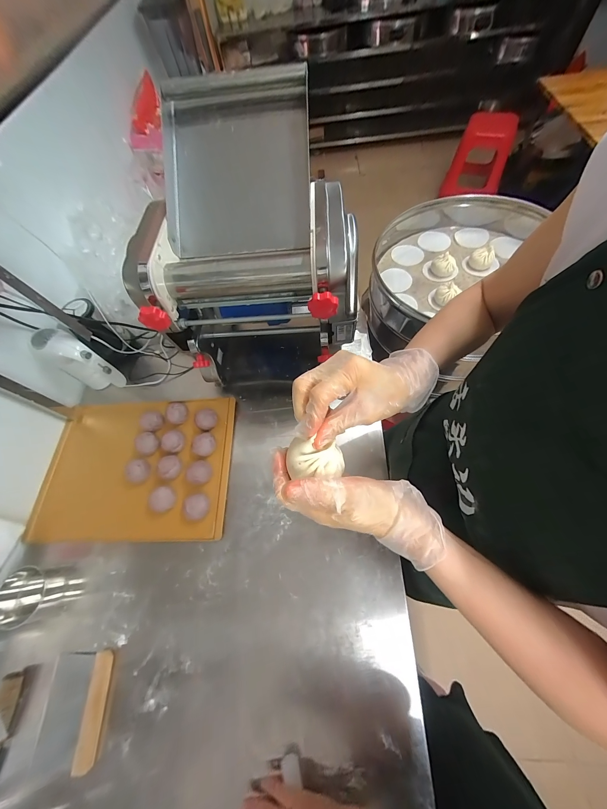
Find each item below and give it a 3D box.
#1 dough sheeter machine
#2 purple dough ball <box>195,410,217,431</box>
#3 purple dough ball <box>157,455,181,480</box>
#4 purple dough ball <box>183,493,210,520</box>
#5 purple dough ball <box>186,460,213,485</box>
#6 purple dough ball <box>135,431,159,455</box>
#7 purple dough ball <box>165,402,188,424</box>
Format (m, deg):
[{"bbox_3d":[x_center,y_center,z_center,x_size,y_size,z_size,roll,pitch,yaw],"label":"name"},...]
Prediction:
[{"bbox_3d":[-0.092,-0.275,0.599,0.369,0.484,0.395,-2,64,5],"label":"dough sheeter machine"},{"bbox_3d":[-0.236,0.039,0.676,0.051,0.038,0.046,-41,67,-13],"label":"purple dough ball"},{"bbox_3d":[-0.305,0.145,0.633,0.044,0.040,0.049,38,74,21],"label":"purple dough ball"},{"bbox_3d":[-0.228,0.217,0.587,0.054,0.034,0.052,-2,64,5],"label":"purple dough ball"},{"bbox_3d":[-0.233,0.150,0.616,0.050,0.038,0.049,-2,64,5],"label":"purple dough ball"},{"bbox_3d":[-0.375,0.096,0.667,0.054,0.032,0.049,38,73,20],"label":"purple dough ball"},{"bbox_3d":[-0.317,0.021,0.692,0.053,0.039,0.053,38,74,21],"label":"purple dough ball"}]

